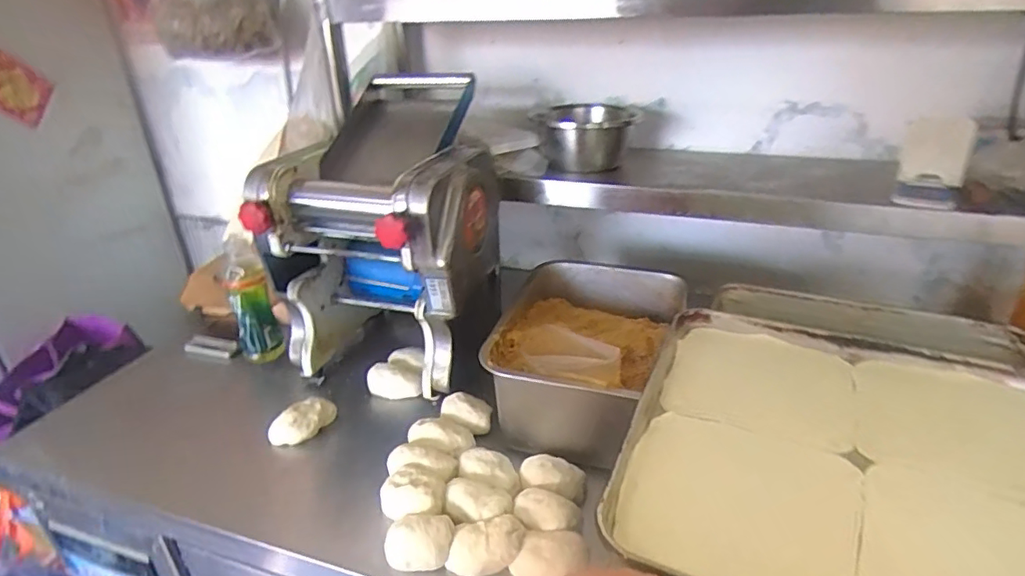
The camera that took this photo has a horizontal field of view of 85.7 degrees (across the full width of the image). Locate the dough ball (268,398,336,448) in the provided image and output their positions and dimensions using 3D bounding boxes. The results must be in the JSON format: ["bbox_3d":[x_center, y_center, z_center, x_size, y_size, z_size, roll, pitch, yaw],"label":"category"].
[{"bbox_3d":[-0.307,0.192,0.808,0.055,0.038,0.094,15,31,29],"label":"dough ball"}]

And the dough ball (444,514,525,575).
[{"bbox_3d":[-0.030,0.285,0.610,0.085,0.034,0.051,-6,27,-10],"label":"dough ball"}]

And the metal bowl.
[{"bbox_3d":[0.131,-0.272,0.998,0.179,0.087,0.169,-1,27,1],"label":"metal bowl"}]

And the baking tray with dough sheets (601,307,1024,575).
[{"bbox_3d":[0.416,0.177,0.473,0.596,0.028,0.407,12,30,24],"label":"baking tray with dough sheets"}]

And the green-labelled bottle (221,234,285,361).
[{"bbox_3d":[-0.445,0.018,0.940,0.065,0.219,0.065,-13,29,-22],"label":"green-labelled bottle"}]

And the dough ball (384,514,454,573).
[{"bbox_3d":[-0.105,0.280,0.621,0.080,0.041,0.059,-3,27,-3],"label":"dough ball"}]

